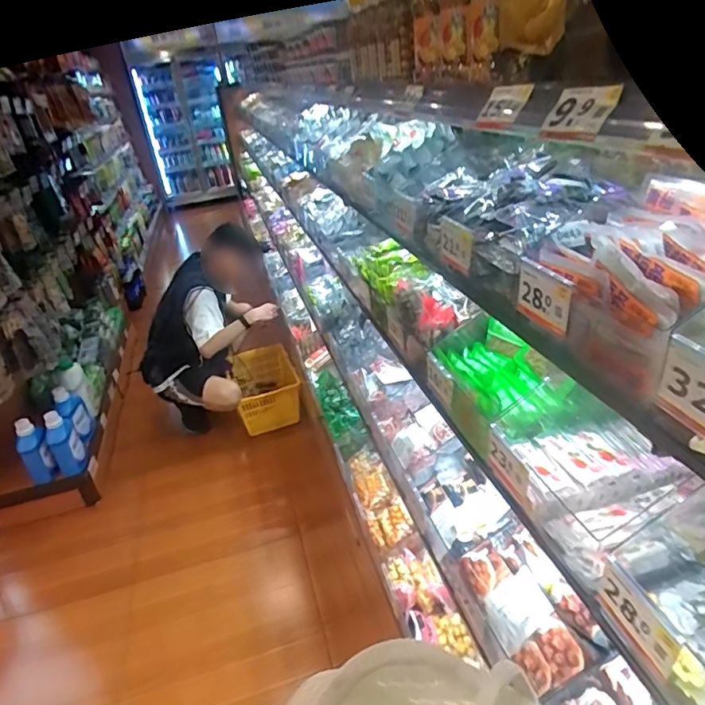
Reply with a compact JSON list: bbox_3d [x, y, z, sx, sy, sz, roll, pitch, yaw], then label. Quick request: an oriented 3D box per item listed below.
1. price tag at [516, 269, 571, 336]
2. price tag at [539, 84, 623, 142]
[{"bbox_3d":[0.217,-0.059,0.581,0.006,0.051,0.092,-3,22,-11],"label":"price tag"},{"bbox_3d":[0.247,-0.262,0.554,0.009,0.058,0.099,22,17,-22],"label":"price tag"}]

